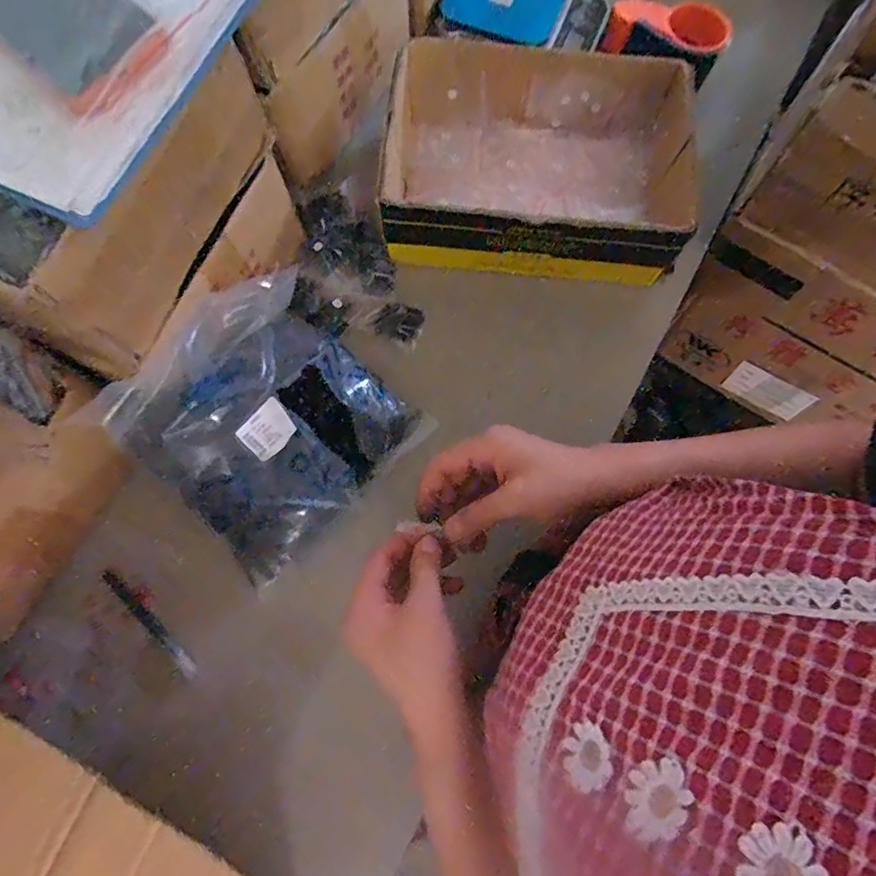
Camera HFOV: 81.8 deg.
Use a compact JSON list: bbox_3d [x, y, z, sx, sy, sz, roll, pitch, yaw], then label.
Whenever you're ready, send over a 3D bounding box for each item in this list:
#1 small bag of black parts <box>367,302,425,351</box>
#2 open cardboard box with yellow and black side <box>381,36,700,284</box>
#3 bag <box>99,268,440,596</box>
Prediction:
[{"bbox_3d":[-0.043,-0.125,0.540,0.053,0.019,0.040,23,77,5],"label":"small bag of black parts"},{"bbox_3d":[0.114,-0.294,0.543,0.320,0.086,0.223,5,76,1],"label":"open cardboard box with yellow and black side"},{"bbox_3d":[-0.151,-0.014,0.462,0.219,0.055,0.218,-44,103,-13],"label":"bag"}]

